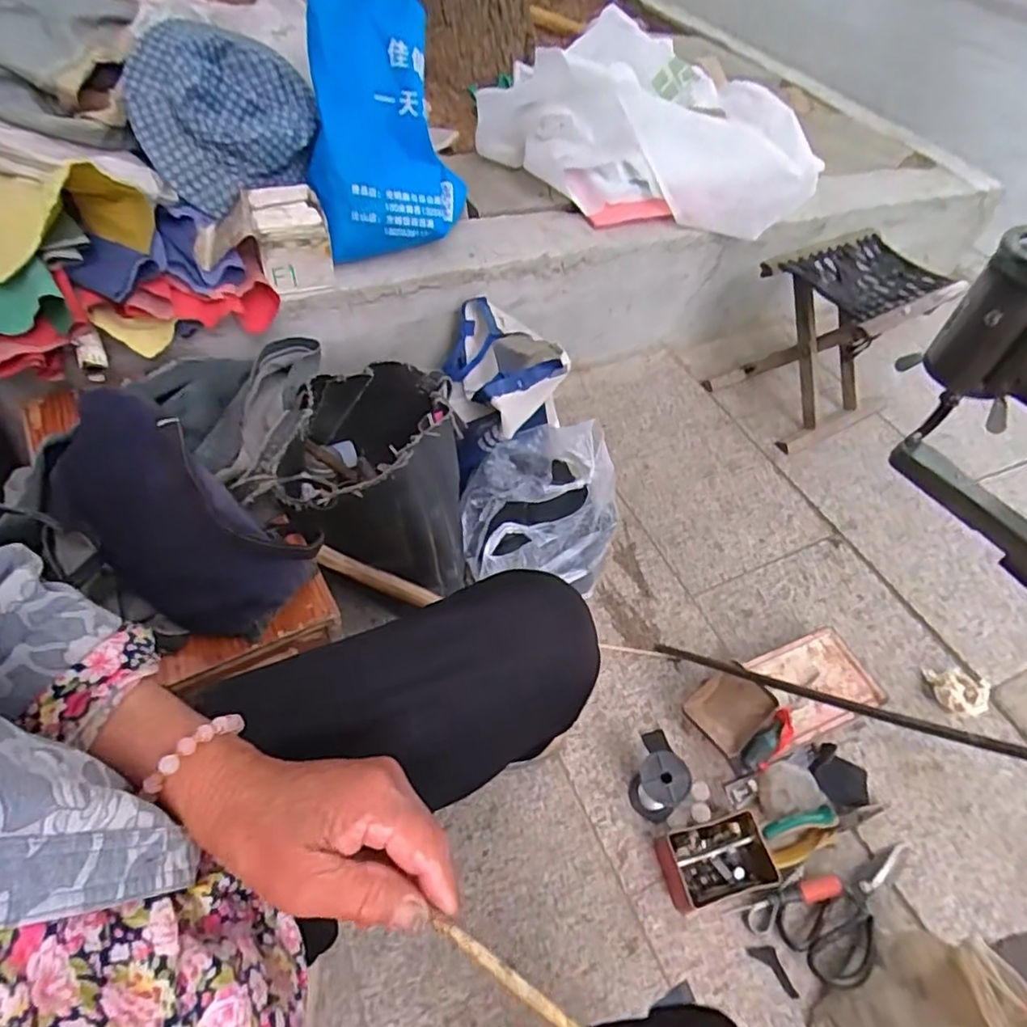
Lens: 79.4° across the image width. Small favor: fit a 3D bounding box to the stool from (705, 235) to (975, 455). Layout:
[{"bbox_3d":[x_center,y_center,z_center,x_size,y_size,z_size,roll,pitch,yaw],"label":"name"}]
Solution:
[{"bbox_3d":[0.562,-0.310,1.135,0.251,0.287,0.226,-24,58,-23],"label":"stool"}]

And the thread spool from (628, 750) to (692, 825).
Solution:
[{"bbox_3d":[0.173,0.327,0.741,0.050,0.096,0.060,-31,61,-27],"label":"thread spool"}]

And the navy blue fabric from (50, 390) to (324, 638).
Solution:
[{"bbox_3d":[-0.358,0.001,0.642,0.298,0.084,0.142,42,57,1],"label":"navy blue fabric"}]

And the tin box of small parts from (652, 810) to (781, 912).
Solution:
[{"bbox_3d":[0.235,0.402,0.717,0.121,0.033,0.084,-8,53,-12],"label":"tin box of small parts"}]

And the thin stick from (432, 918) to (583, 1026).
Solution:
[{"bbox_3d":[0.014,0.198,0.246,0.120,0.005,0.007,16,48,35],"label":"thin stick"}]

